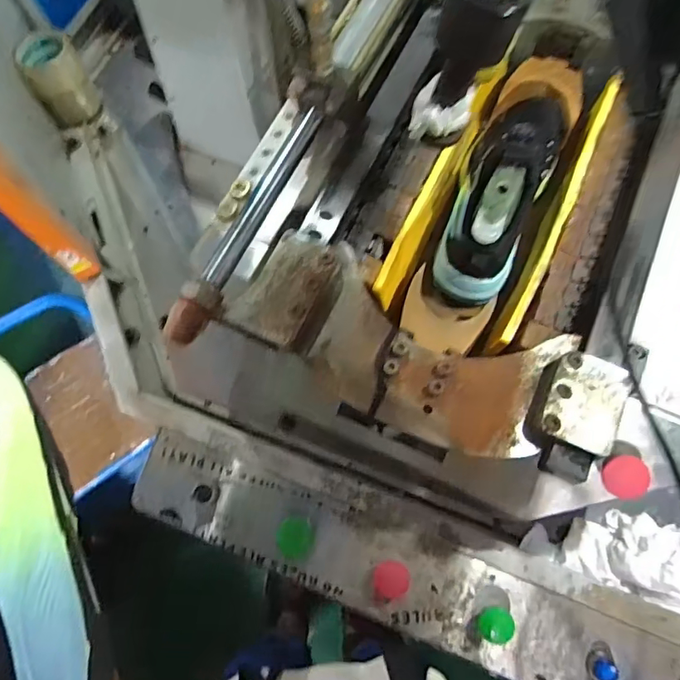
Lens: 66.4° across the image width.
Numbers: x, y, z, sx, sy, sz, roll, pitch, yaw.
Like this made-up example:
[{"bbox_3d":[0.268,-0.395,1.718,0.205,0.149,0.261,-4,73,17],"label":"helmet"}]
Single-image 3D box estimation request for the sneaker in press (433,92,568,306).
[{"bbox_3d":[0.190,-0.190,0.597,0.100,0.121,0.285,24,73,11],"label":"sneaker in press"}]

